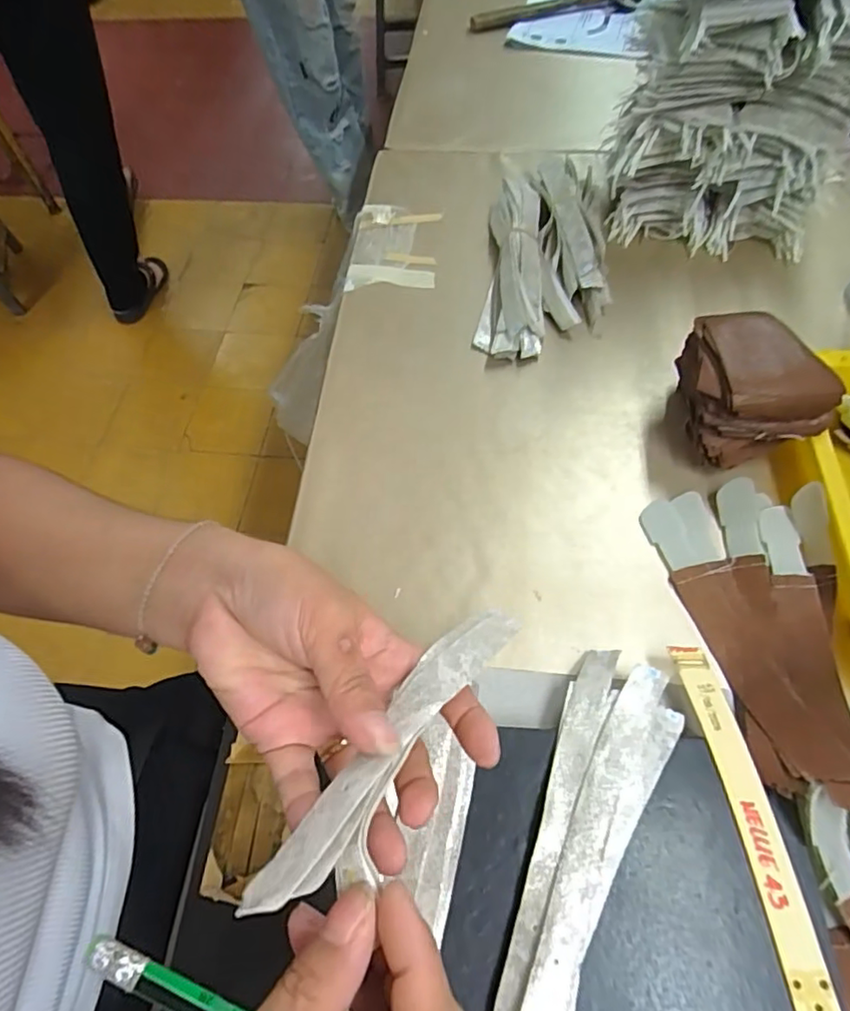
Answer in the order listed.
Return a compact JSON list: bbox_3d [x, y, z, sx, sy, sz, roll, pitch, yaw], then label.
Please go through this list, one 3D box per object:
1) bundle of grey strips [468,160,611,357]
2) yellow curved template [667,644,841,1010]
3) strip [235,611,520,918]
[{"bbox_3d":[0.115,-0.243,0.545,0.111,0.043,0.264,6,59,6],"label":"bundle of grey strips"},{"bbox_3d":[0.166,0.170,0.285,0.021,0.005,0.205,-6,58,-1],"label":"yellow curved template"},{"bbox_3d":[-0.002,0.085,0.232,0.029,0.013,0.171,28,32,18],"label":"strip"}]

